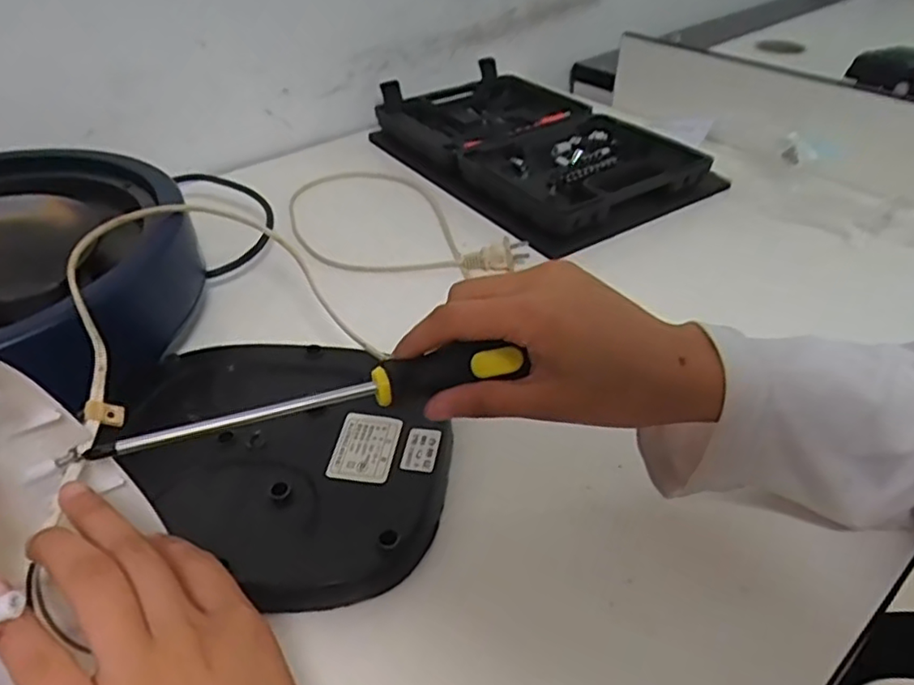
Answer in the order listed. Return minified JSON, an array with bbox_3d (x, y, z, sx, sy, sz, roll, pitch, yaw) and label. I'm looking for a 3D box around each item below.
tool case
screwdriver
[{"bbox_3d":[0.082,-0.222,0.730,0.242,0.047,0.364,-23,45,-25],"label":"tool case"},{"bbox_3d":[-0.061,0.028,0.286,0.184,0.027,0.020,-12,41,-14],"label":"screwdriver"}]

